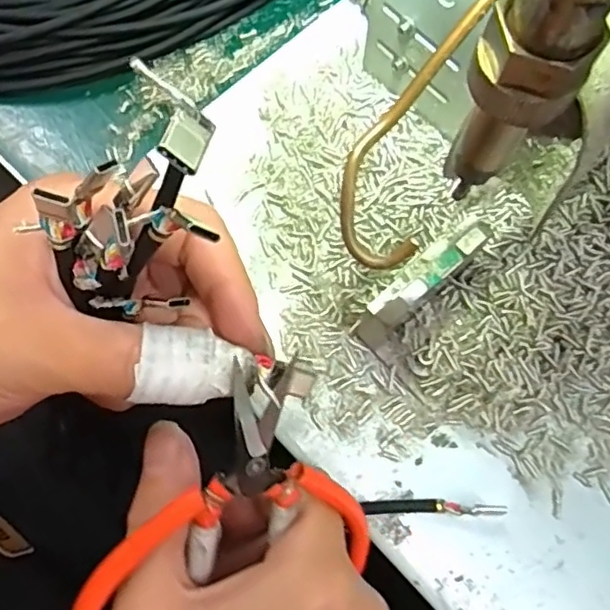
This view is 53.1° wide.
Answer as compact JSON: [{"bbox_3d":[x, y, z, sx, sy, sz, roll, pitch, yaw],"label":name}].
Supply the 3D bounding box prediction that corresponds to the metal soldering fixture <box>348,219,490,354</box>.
[{"bbox_3d":[0.040,-0.006,0.211,0.046,0.044,0.013,-36,76,-9],"label":"metal soldering fixture"}]

